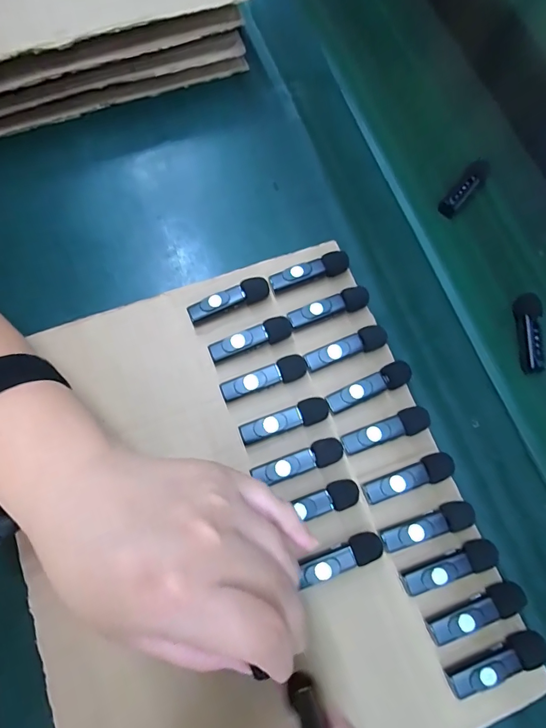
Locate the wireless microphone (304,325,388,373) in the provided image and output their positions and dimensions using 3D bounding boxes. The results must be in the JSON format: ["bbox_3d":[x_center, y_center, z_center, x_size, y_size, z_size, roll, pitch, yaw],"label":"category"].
[{"bbox_3d":[0.056,-0.011,0.311,0.065,0.014,0.017,-20,75,-8],"label":"wireless microphone"}]

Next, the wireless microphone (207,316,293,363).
[{"bbox_3d":[-0.016,-0.017,0.313,0.065,0.017,0.017,-22,75,-8],"label":"wireless microphone"}]

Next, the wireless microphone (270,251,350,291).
[{"bbox_3d":[0.030,-0.073,0.330,0.064,0.016,0.017,-20,75,-8],"label":"wireless microphone"}]

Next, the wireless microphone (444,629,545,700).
[{"bbox_3d":[0.140,0.188,0.257,0.064,0.017,0.016,-20,75,-8],"label":"wireless microphone"}]

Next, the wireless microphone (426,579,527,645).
[{"bbox_3d":[0.130,0.160,0.263,0.062,0.018,0.017,-21,75,-8],"label":"wireless microphone"}]

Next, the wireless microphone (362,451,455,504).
[{"bbox_3d":[0.095,0.080,0.288,0.065,0.018,0.018,-18,74,-7],"label":"wireless microphone"}]

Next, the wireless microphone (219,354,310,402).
[{"bbox_3d":[-0.006,0.012,0.305,0.065,0.016,0.017,-20,75,-8],"label":"wireless microphone"}]

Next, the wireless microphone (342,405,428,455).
[{"bbox_3d":[0.081,0.049,0.297,0.064,0.018,0.017,-19,75,-8],"label":"wireless microphone"}]

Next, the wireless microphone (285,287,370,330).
[{"bbox_3d":[0.044,-0.043,0.320,0.064,0.015,0.016,-19,74,-7],"label":"wireless microphone"}]

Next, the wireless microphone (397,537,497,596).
[{"bbox_3d":[0.117,0.136,0.272,0.065,0.017,0.018,-21,75,-8],"label":"wireless microphone"}]

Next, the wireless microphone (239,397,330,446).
[{"bbox_3d":[0.009,0.042,0.295,0.065,0.014,0.017,-20,75,-8],"label":"wireless microphone"}]

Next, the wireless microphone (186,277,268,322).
[{"bbox_3d":[-0.034,-0.050,0.322,0.065,0.017,0.015,-23,75,-8],"label":"wireless microphone"}]

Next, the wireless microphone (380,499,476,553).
[{"bbox_3d":[0.105,0.110,0.279,0.065,0.017,0.018,-16,74,-7],"label":"wireless microphone"}]

